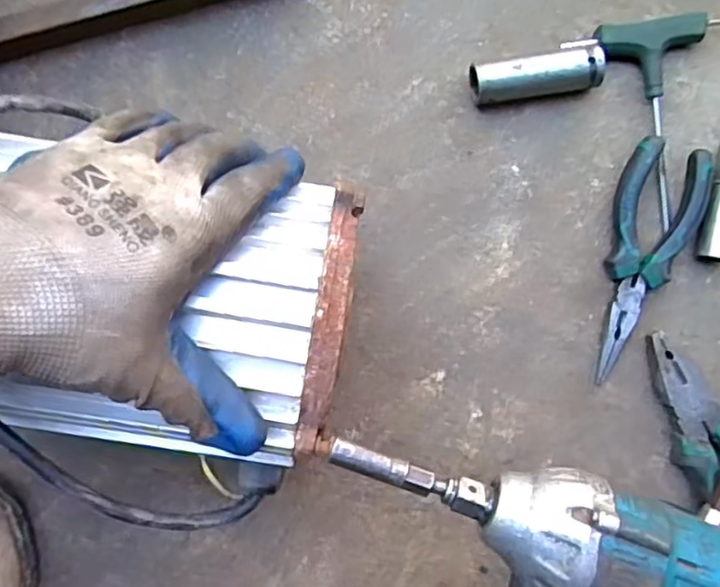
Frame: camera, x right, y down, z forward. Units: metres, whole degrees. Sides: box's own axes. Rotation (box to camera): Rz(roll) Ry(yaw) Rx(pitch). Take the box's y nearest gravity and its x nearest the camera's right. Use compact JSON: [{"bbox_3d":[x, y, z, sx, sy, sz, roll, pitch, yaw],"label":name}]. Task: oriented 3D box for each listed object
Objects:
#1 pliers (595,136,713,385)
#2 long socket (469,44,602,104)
[{"bbox_3d":[0.184,-0.017,0.422,0.045,0.028,0.153,13,93,-5],"label":"pliers"},{"bbox_3d":[0.111,-0.136,0.414,0.078,0.028,0.024,-9,95,-3],"label":"long socket"}]

